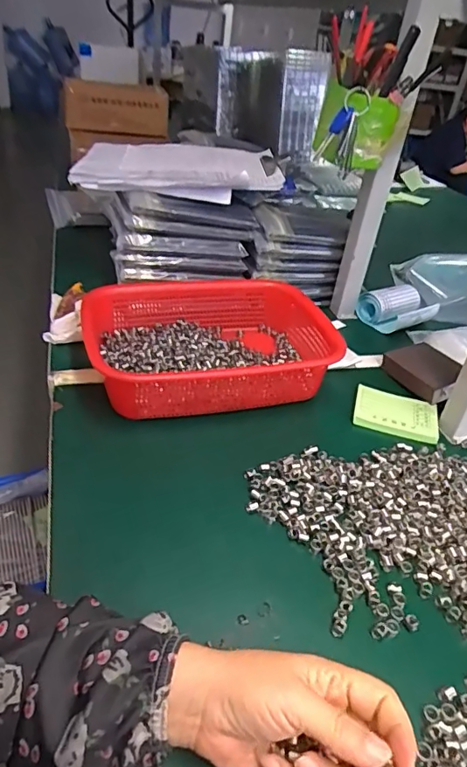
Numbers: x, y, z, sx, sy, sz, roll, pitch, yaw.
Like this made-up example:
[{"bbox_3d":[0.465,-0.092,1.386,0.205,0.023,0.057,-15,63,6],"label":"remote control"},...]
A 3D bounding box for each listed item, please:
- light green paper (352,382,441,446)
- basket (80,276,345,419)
[{"bbox_3d":[0.191,0.034,0.597,0.095,0.010,0.074,16,36,11],"label":"light green paper"},{"bbox_3d":[-0.012,-0.046,0.614,0.284,0.073,0.202,-4,37,-17],"label":"basket"}]

